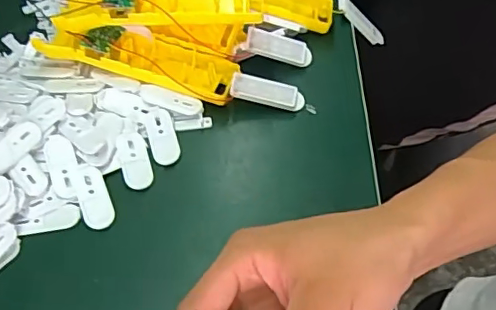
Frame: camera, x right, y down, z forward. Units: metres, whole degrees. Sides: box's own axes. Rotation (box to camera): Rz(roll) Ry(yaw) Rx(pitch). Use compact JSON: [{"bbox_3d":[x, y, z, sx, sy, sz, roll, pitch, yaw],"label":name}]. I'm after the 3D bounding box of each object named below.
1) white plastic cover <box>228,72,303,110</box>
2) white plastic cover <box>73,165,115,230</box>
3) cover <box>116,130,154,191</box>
[{"bbox_3d":[0.015,-0.048,0.439,0.057,0.020,0.022,5,50,2],"label":"white plastic cover"},{"bbox_3d":[-0.104,0.027,0.376,0.020,0.009,0.049,-18,54,-17],"label":"white plastic cover"},{"bbox_3d":[-0.082,0.002,0.403,0.021,0.007,0.049,-12,52,-12],"label":"cover"}]

